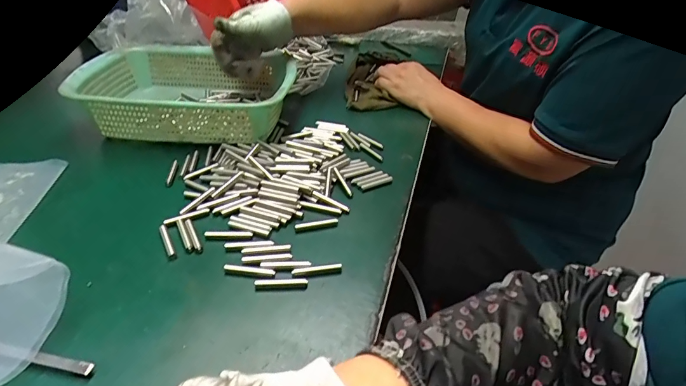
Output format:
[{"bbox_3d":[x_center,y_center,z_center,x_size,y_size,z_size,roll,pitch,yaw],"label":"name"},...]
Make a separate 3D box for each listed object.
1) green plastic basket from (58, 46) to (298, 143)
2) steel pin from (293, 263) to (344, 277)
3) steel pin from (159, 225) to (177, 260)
[{"bbox_3d":[-0.222,-0.152,0.606,0.289,0.074,0.214,4,36,-1],"label":"green plastic basket"},{"bbox_3d":[-0.024,0.075,0.391,0.046,0.009,0.008,-3,37,-12],"label":"steel pin"},{"bbox_3d":[-0.177,0.049,0.413,0.008,0.005,0.049,-17,42,-27],"label":"steel pin"}]

